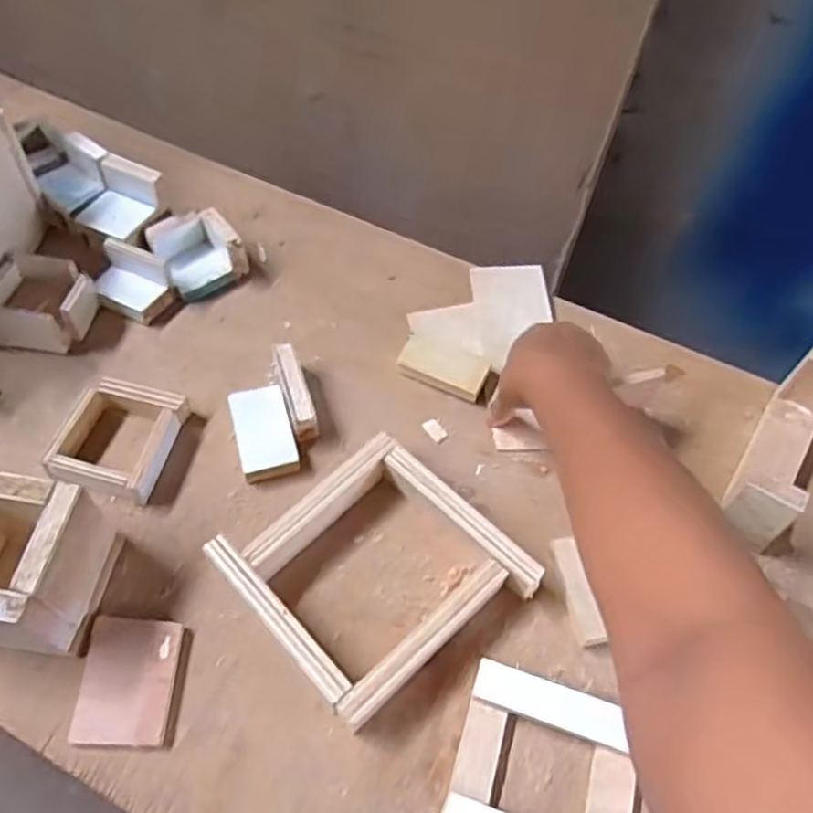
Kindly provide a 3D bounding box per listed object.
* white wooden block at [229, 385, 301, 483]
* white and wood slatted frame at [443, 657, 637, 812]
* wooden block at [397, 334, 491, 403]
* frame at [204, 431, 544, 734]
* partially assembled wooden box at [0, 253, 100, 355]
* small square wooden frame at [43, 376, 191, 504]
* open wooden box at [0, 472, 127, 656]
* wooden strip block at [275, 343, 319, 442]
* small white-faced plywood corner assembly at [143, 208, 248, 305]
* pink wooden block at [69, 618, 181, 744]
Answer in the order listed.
[{"bbox_3d":[-0.115,0.021,0.563,0.043,0.019,0.080,-13,59,-11],"label":"white wooden block"},{"bbox_3d":[0.090,0.235,0.442,0.115,0.014,0.112,16,58,8],"label":"white and wood slatted frame"},{"bbox_3d":[0.032,-0.035,0.606,0.077,0.015,0.040,24,59,13],"label":"wooden block"},{"bbox_3d":[-0.022,0.117,0.495,0.170,0.038,0.154,-34,64,-21],"label":"frame"},{"bbox_3d":[-0.320,-0.090,0.611,0.079,0.043,0.086,7,57,2],"label":"partially assembled wooden box"},{"bbox_3d":[-0.228,0.024,0.554,0.081,0.027,0.092,11,57,5],"label":"small square wooden frame"},{"bbox_3d":[-0.262,0.107,0.460,0.097,0.089,0.098,5,57,1],"label":"open wooden box"},{"bbox_3d":[-0.093,-0.012,0.579,0.019,0.032,0.081,-14,59,-11],"label":"wooden strip block"},{"bbox_3d":[-0.196,-0.145,0.655,0.070,0.045,0.067,-29,63,-19],"label":"small white-faced plywood corner assembly"},{"bbox_3d":[-0.184,0.182,0.461,0.060,0.015,0.079,1,57,-1],"label":"pink wooden block"}]

